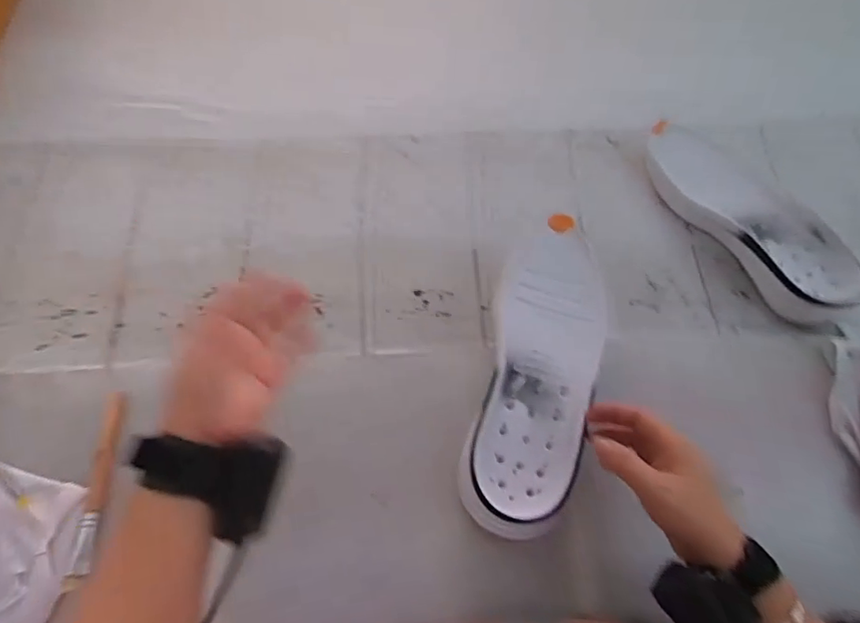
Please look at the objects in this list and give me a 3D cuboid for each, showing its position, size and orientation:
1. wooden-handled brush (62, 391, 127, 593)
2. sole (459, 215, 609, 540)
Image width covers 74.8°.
[{"bbox_3d":[-0.286,0.148,0.486,0.022,0.016,0.163,0,65,-1],"label":"wooden-handled brush"},{"bbox_3d":[0.103,0.046,0.513,0.097,0.033,0.296,13,67,5],"label":"sole"}]

